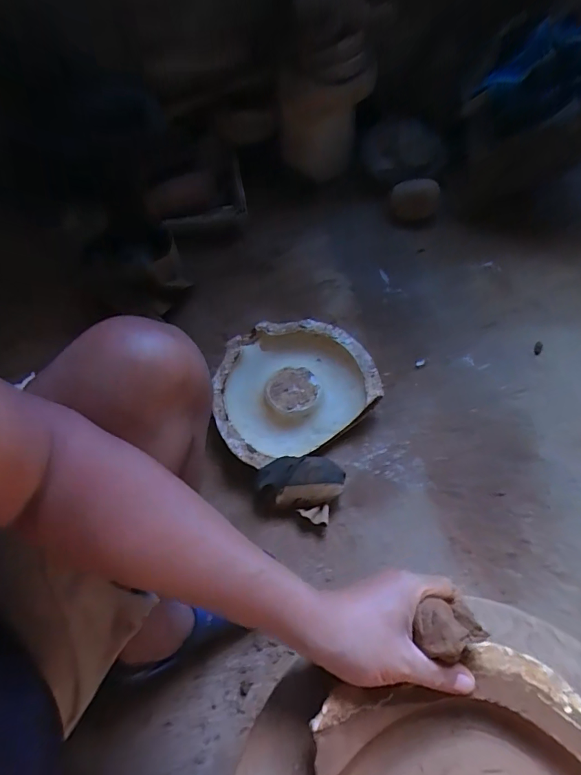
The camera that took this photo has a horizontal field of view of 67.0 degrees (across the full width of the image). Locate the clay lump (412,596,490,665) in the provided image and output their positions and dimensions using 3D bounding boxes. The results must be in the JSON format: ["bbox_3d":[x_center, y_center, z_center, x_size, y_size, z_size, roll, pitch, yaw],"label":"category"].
[{"bbox_3d":[0.124,0.187,0.338,0.051,0.026,0.041,-6,63,0],"label":"clay lump"}]

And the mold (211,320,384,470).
[{"bbox_3d":[-0.007,-0.002,0.803,0.286,0.070,0.253,-29,66,-12],"label":"mold"}]

